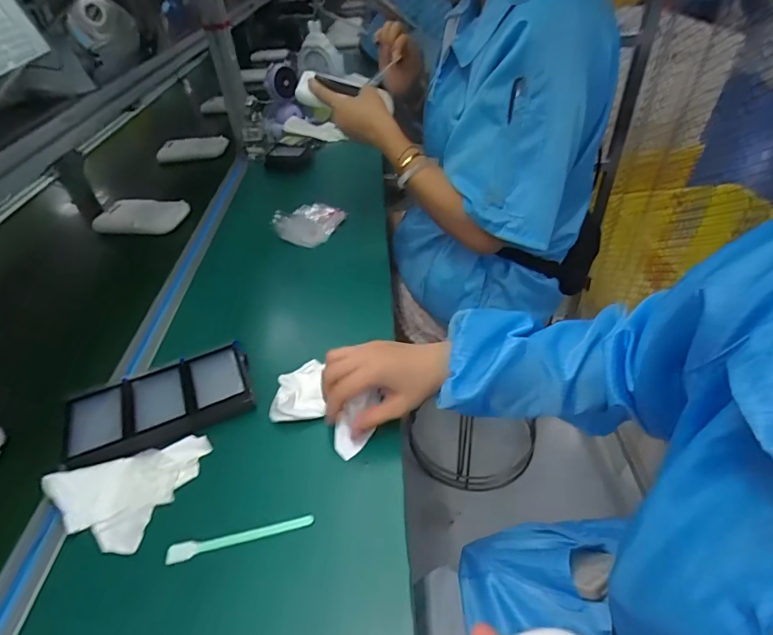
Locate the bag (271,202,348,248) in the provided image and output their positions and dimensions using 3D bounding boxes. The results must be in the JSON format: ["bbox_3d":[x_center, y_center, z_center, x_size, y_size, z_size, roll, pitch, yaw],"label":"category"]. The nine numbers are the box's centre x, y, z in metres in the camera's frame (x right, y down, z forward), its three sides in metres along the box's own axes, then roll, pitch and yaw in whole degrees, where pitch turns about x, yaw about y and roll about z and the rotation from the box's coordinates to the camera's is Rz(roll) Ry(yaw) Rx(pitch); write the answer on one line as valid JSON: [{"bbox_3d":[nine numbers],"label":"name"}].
[{"bbox_3d":[-0.130,-0.162,0.757,0.108,0.030,0.092,13,43,17],"label":"bag"}]

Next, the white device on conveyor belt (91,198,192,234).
[{"bbox_3d":[-0.436,-0.184,0.805,0.146,0.024,0.097,5,42,9],"label":"white device on conveyor belt"}]

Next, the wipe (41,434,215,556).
[{"bbox_3d":[-0.243,0.146,0.421,0.103,0.019,0.114,16,44,20],"label":"wipe"}]

